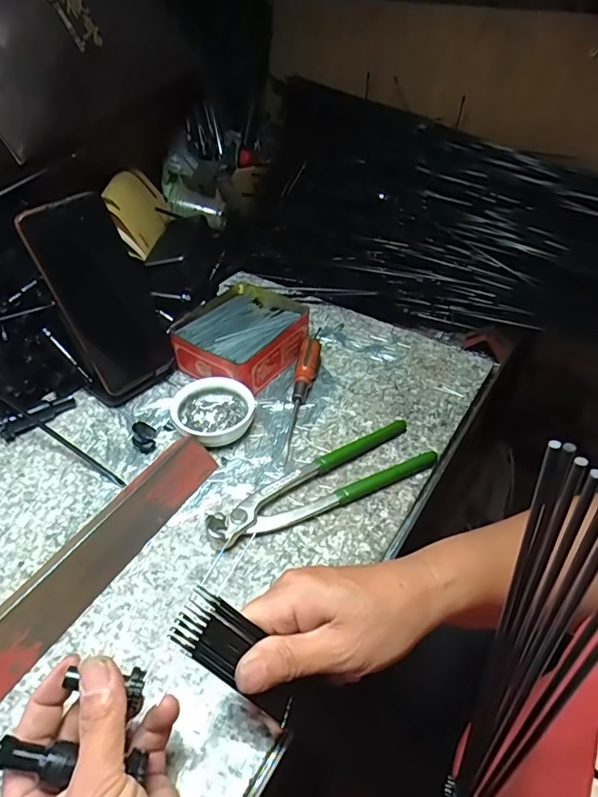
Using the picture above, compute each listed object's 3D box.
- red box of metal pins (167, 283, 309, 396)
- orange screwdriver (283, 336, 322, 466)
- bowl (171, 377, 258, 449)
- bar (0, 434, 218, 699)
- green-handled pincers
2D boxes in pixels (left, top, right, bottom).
[{"bbox_3d":[-0.061,-0.068,0.509,0.112,0.041,0.124,27,50,22],"label":"red box of metal pins"},{"bbox_3d":[0.004,-0.006,0.461,0.021,0.028,0.147,6,45,3],"label":"orange screwdriver"},{"bbox_3d":[-0.075,0.013,0.441,0.071,0.024,0.067,2,45,-2],"label":"bowl"},{"bbox_3d":[-0.149,0.119,0.333,0.035,0.028,0.256,25,49,20],"label":"bar"},{"bbox_3d":[0.017,0.066,0.395,0.195,0.016,0.052,-18,49,-20],"label":"green-handled pincers"}]

